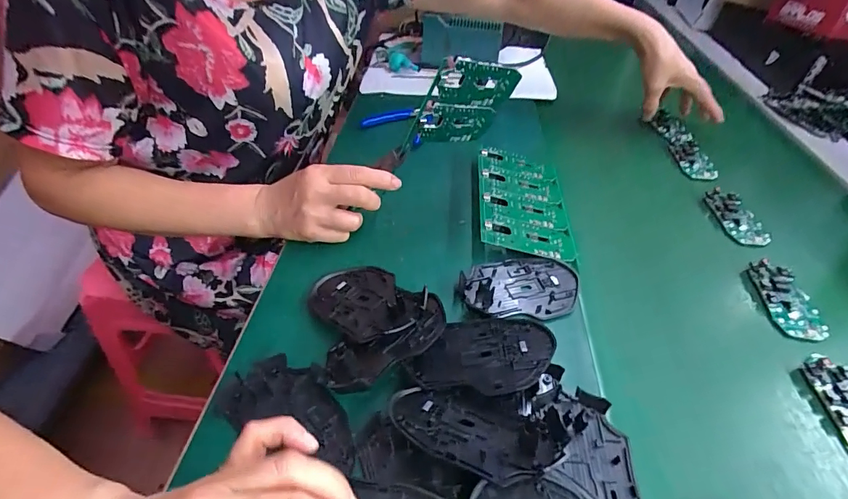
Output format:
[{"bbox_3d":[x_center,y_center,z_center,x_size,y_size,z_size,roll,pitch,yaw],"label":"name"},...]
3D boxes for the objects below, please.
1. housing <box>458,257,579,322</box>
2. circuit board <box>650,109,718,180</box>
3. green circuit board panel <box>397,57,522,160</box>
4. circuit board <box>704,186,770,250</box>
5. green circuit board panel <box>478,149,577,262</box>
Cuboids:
[{"bbox_3d":[0.092,0.036,0.404,0.112,0.008,0.068,-3,44,-7],"label":"housing"},{"bbox_3d":[0.377,-0.157,0.626,0.054,0.011,0.169,3,44,-1],"label":"circuit board"},{"bbox_3d":[0.037,-0.139,0.427,0.099,0.106,0.007,-10,61,-35],"label":"green circuit board panel"},{"bbox_3d":[0.372,-0.040,0.507,0.043,0.010,0.095,3,44,-1],"label":"circuit board"},{"bbox_3d":[0.113,-0.060,0.493,0.104,0.008,0.176,14,44,-6],"label":"green circuit board panel"}]

